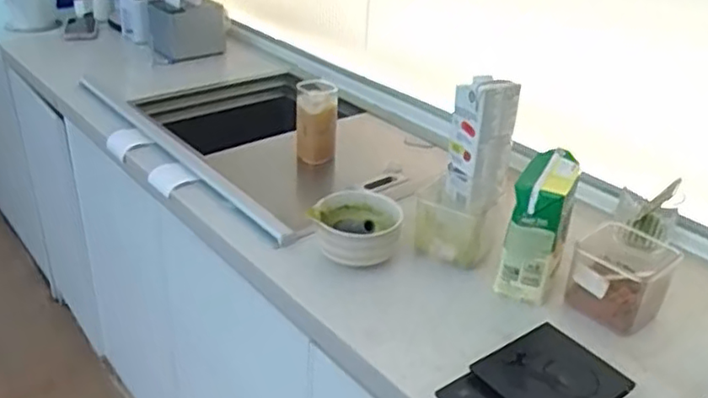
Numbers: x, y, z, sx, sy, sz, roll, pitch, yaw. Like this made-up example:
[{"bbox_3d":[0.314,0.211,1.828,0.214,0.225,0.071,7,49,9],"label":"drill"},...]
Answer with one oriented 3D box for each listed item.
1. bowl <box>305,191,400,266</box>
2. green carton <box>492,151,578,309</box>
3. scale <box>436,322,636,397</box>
[{"bbox_3d":[0.005,0.046,0.961,0.126,0.086,0.117,3,30,-1],"label":"bowl"},{"bbox_3d":[0.240,0.034,0.872,0.070,0.171,0.117,16,32,21],"label":"green carton"},{"bbox_3d":[0.196,0.209,0.715,0.176,0.032,0.121,-18,36,-32],"label":"scale"}]

